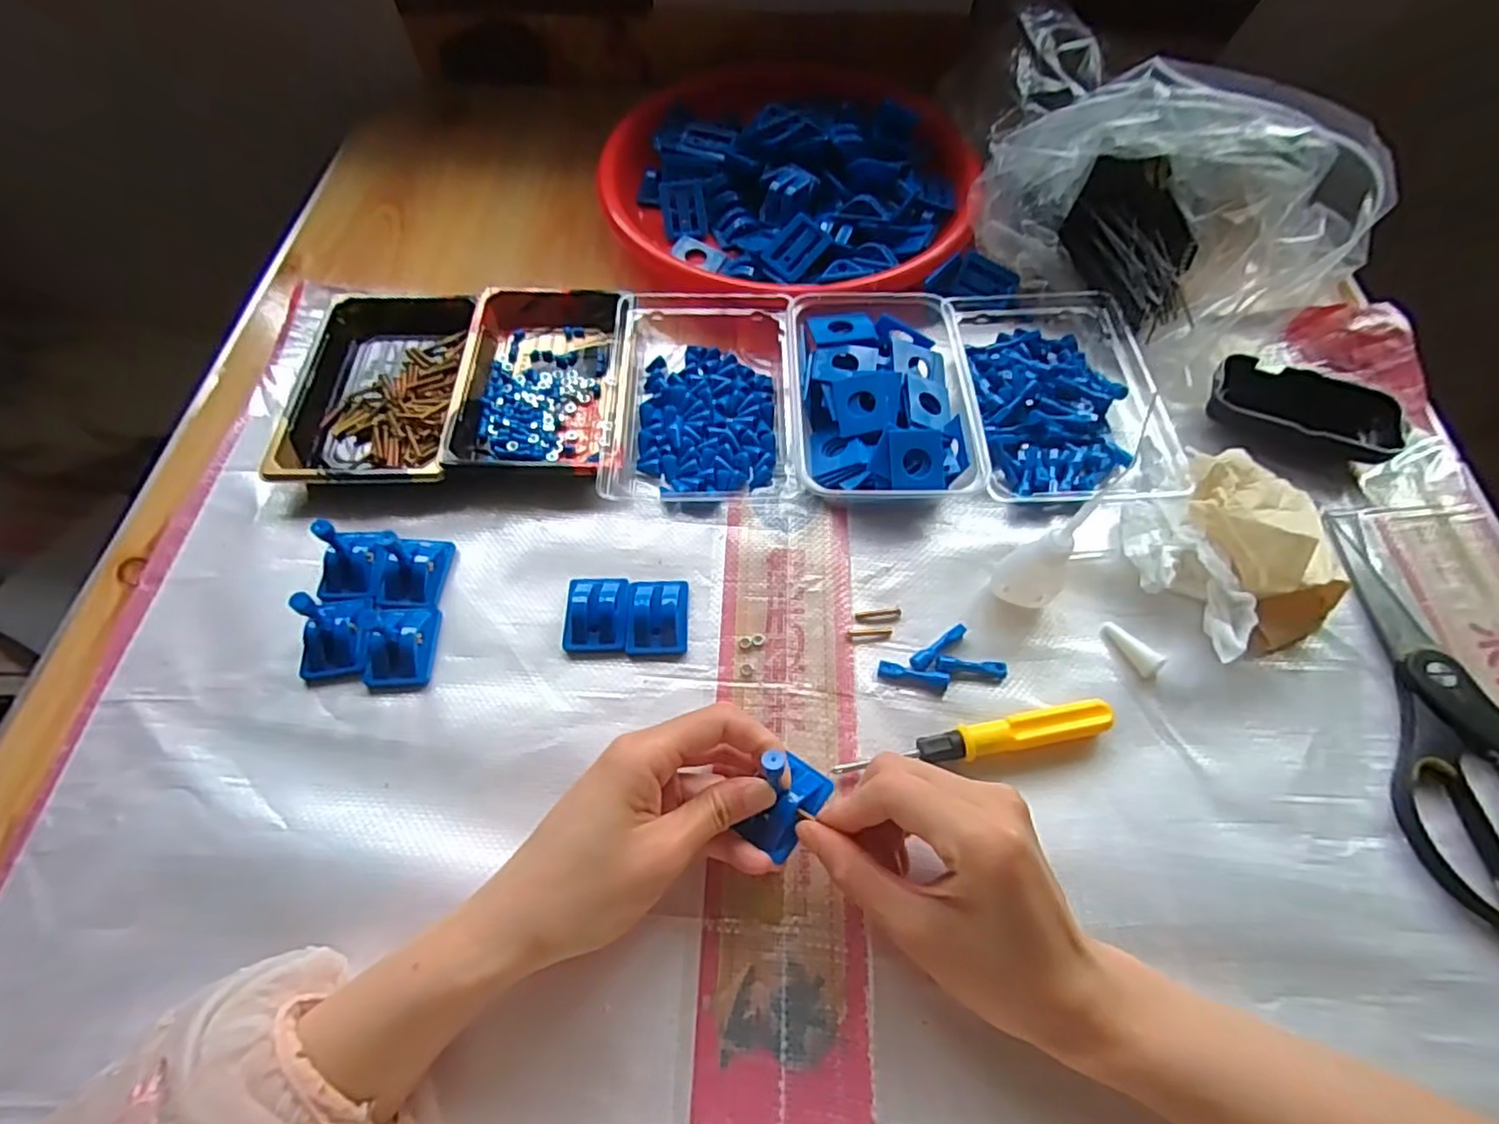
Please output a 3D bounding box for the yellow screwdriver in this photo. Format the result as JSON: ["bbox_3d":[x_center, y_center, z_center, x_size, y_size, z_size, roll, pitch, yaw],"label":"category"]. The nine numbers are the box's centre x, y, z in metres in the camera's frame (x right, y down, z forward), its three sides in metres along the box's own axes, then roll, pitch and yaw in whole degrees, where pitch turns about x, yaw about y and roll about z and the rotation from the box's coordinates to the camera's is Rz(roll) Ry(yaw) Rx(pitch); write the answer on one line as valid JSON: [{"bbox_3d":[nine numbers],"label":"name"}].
[{"bbox_3d":[0.114,0.091,0.343,0.141,0.015,0.016,-10,61,-5],"label":"yellow screwdriver"}]

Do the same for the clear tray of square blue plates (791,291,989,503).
[{"bbox_3d":[0.082,-0.105,0.438,0.108,0.035,0.160,-1,61,-1],"label":"clear tray of square blue plates"}]

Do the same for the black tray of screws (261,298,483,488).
[{"bbox_3d":[-0.247,-0.120,0.455,0.110,0.021,0.163,-1,61,-1],"label":"black tray of screws"}]

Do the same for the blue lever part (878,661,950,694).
[{"bbox_3d":[0.088,0.061,0.366,0.037,0.007,0.010,15,62,8],"label":"blue lever part"}]

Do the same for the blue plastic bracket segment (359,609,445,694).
[{"bbox_3d":[-0.189,0.044,0.364,0.034,0.020,0.045,-2,61,-1],"label":"blue plastic bracket segment"}]

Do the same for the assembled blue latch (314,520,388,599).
[{"bbox_3d":[-0.224,-0.004,0.374,0.030,0.039,0.039,5,61,3],"label":"assembled blue latch"}]

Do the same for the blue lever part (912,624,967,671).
[{"bbox_3d":[0.105,0.047,0.375,0.039,0.005,0.010,-36,67,-18],"label":"blue lever part"}]

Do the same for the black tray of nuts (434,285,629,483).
[{"bbox_3d":[-0.136,-0.124,0.451,0.107,0.029,0.164,0,61,0],"label":"black tray of nuts"}]

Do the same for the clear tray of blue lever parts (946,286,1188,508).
[{"bbox_3d":[0.201,-0.119,0.450,0.109,0.031,0.186,-2,61,-1],"label":"clear tray of blue lever parts"}]

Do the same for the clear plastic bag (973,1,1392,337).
[{"bbox_3d":[0.273,-0.257,0.470,0.269,0.098,0.145,35,66,18],"label":"clear plastic bag"}]

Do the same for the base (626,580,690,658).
[{"bbox_3d":[-0.051,0.028,0.380,0.034,0.017,0.046,1,61,1],"label":"base"}]

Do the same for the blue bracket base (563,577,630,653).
[{"bbox_3d":[-0.085,0.027,0.381,0.036,0.015,0.044,1,61,0],"label":"blue bracket base"}]

